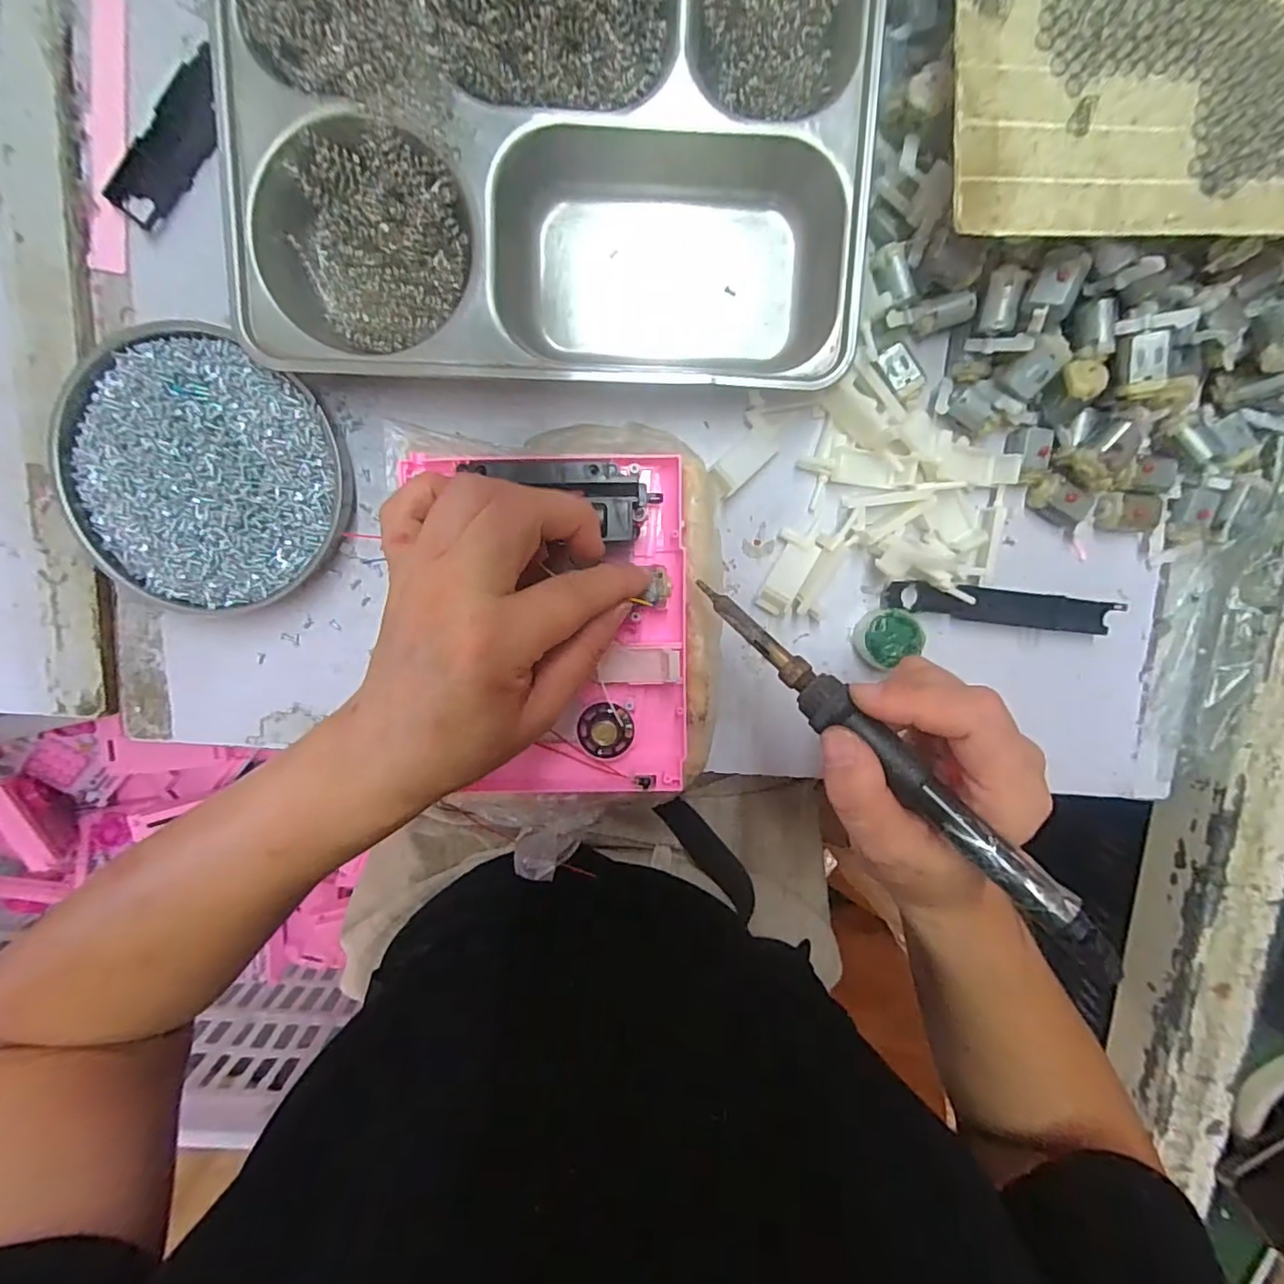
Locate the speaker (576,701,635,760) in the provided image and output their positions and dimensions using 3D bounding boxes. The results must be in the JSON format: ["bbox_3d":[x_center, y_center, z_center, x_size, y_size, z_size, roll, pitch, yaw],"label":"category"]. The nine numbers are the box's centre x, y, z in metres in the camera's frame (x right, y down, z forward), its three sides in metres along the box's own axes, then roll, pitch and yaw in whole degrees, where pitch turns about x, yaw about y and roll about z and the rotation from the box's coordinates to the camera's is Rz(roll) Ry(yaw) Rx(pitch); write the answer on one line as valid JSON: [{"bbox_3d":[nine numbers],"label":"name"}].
[{"bbox_3d":[-0.018,0.045,0.297,0.028,0.007,0.028,-3,100,0],"label":"speaker"}]

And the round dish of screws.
[{"bbox_3d":[-0.222,-0.084,0.297,0.140,0.022,0.128,0,100,-1],"label":"round dish of screws"}]

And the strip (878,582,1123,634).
[{"bbox_3d":[0.195,-0.019,0.324,0.121,0.011,0.019,7,99,-1],"label":"strip"}]

